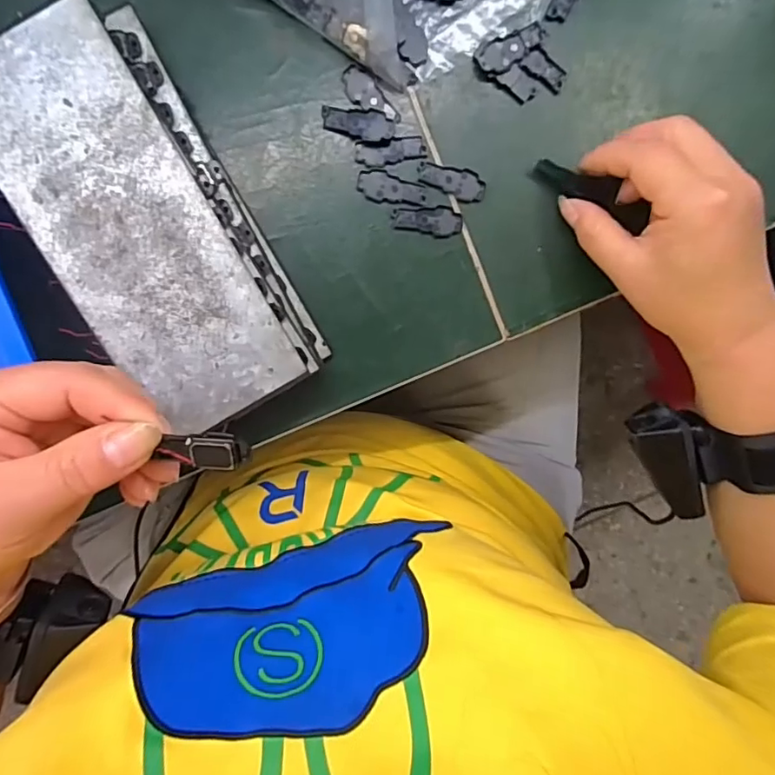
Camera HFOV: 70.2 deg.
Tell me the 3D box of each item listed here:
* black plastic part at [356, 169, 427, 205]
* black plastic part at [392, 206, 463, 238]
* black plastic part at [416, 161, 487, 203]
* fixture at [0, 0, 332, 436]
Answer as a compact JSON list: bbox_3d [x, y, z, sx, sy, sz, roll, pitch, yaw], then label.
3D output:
[{"bbox_3d":[0.003,-0.110,0.304,0.038,0.004,0.016,6,95,-5],"label":"black plastic part"},{"bbox_3d":[0.023,-0.094,0.308,0.039,0.004,0.016,4,96,-5],"label":"black plastic part"},{"bbox_3d":[0.036,-0.115,0.307,0.038,0.004,0.016,18,94,-6],"label":"black plastic part"},{"bbox_3d":[-0.117,-0.077,0.279,0.090,0.040,0.196,-30,97,-1],"label":"fixture"}]

